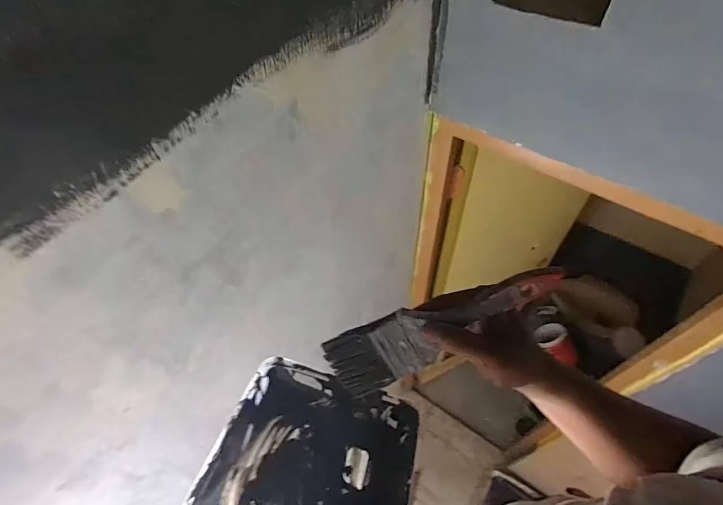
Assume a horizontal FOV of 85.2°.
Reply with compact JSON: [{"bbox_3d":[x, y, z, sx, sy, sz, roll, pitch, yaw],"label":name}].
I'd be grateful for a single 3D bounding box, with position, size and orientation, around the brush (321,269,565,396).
[{"bbox_3d":[0.068,0.066,0.341,0.201,0.061,0.011,-25,13,10],"label":"brush"}]

